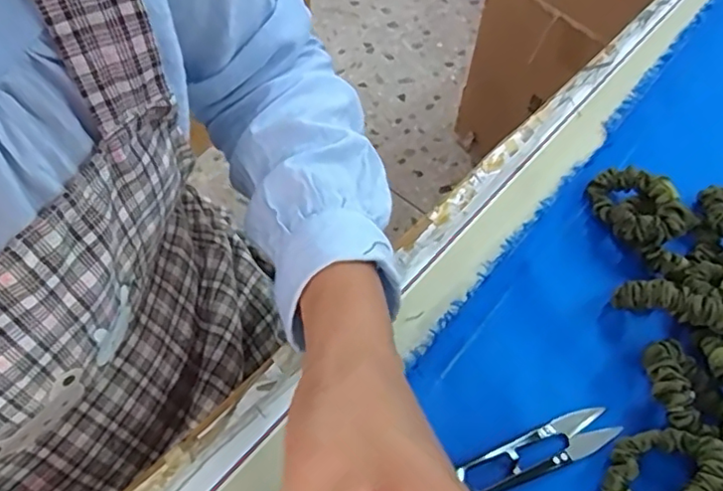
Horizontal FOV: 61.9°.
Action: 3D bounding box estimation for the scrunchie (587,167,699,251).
[{"bbox_3d":[0.178,-0.023,0.393,0.065,0.033,0.052,40,64,22],"label":"scrunchie"}]

